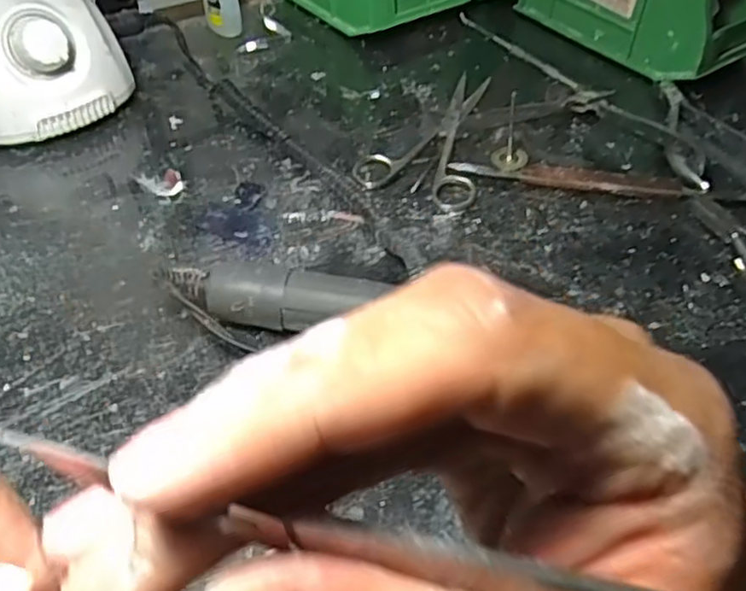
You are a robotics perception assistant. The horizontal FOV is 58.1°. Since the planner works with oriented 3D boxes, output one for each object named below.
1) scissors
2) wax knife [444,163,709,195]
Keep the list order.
[{"bbox_3d":[0.034,-0.101,0.419,0.070,0.009,0.131,11,47,8],"label":"scissors"},{"bbox_3d":[0.118,-0.066,0.386,0.143,0.012,0.015,7,47,4],"label":"wax knife"}]

